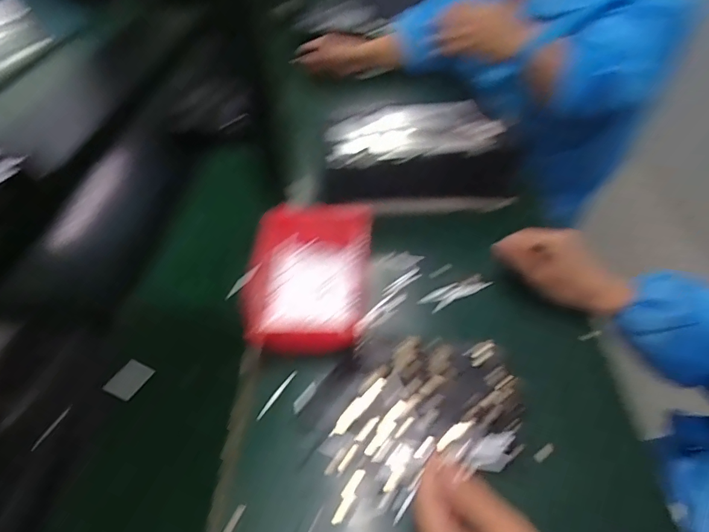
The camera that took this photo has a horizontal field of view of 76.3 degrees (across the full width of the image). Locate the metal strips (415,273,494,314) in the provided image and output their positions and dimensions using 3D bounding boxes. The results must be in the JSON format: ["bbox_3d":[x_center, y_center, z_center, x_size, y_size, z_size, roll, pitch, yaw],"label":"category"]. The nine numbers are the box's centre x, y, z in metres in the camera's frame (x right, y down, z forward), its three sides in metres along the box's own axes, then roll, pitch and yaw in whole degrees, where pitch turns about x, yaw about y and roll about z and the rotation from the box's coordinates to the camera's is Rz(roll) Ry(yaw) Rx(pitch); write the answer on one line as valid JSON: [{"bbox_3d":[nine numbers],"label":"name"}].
[{"bbox_3d":[0.113,0.030,0.511,0.082,0.010,0.022,-21,49,-18],"label":"metal strips"}]

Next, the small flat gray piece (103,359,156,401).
[{"bbox_3d":[-0.211,0.106,0.423,0.037,0.004,0.035,15,49,28],"label":"small flat gray piece"}]

